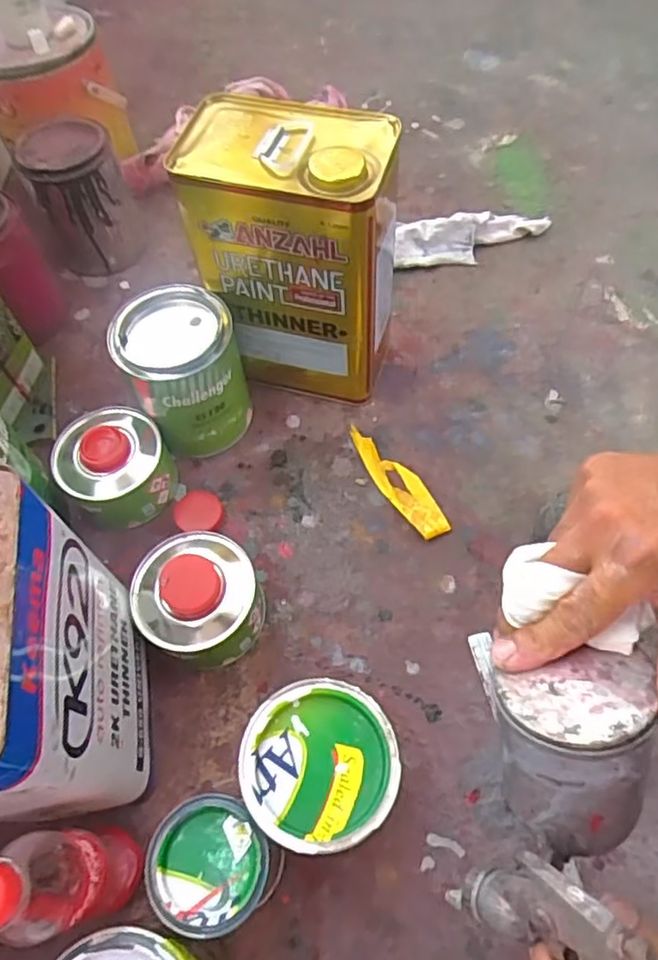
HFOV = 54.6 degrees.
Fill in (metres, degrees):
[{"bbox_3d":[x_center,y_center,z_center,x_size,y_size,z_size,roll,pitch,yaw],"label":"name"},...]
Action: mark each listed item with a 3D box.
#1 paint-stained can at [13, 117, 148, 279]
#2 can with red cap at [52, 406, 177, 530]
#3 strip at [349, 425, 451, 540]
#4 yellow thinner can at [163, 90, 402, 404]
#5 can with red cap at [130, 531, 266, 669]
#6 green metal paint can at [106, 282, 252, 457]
[{"bbox_3d":[-0.296,-0.335,0.770,0.113,0.136,0.102,-30,63,-13],"label":"paint-stained can"},{"bbox_3d":[-0.206,-0.015,0.614,0.097,0.080,0.103,-1,61,3],"label":"can with red cap"},{"bbox_3d":[0.067,-0.001,0.626,0.036,0.012,0.140,-31,64,-13],"label":"strip"},{"bbox_3d":[-0.027,-0.202,0.610,0.169,0.255,0.116,12,62,10],"label":"yellow thinner can"},{"bbox_3d":[-0.109,0.098,0.537,0.099,0.085,0.105,-1,61,3],"label":"can with red cap"},{"bbox_3d":[-0.137,-0.099,0.624,0.102,0.134,0.103,-1,61,3],"label":"green metal paint can"}]

